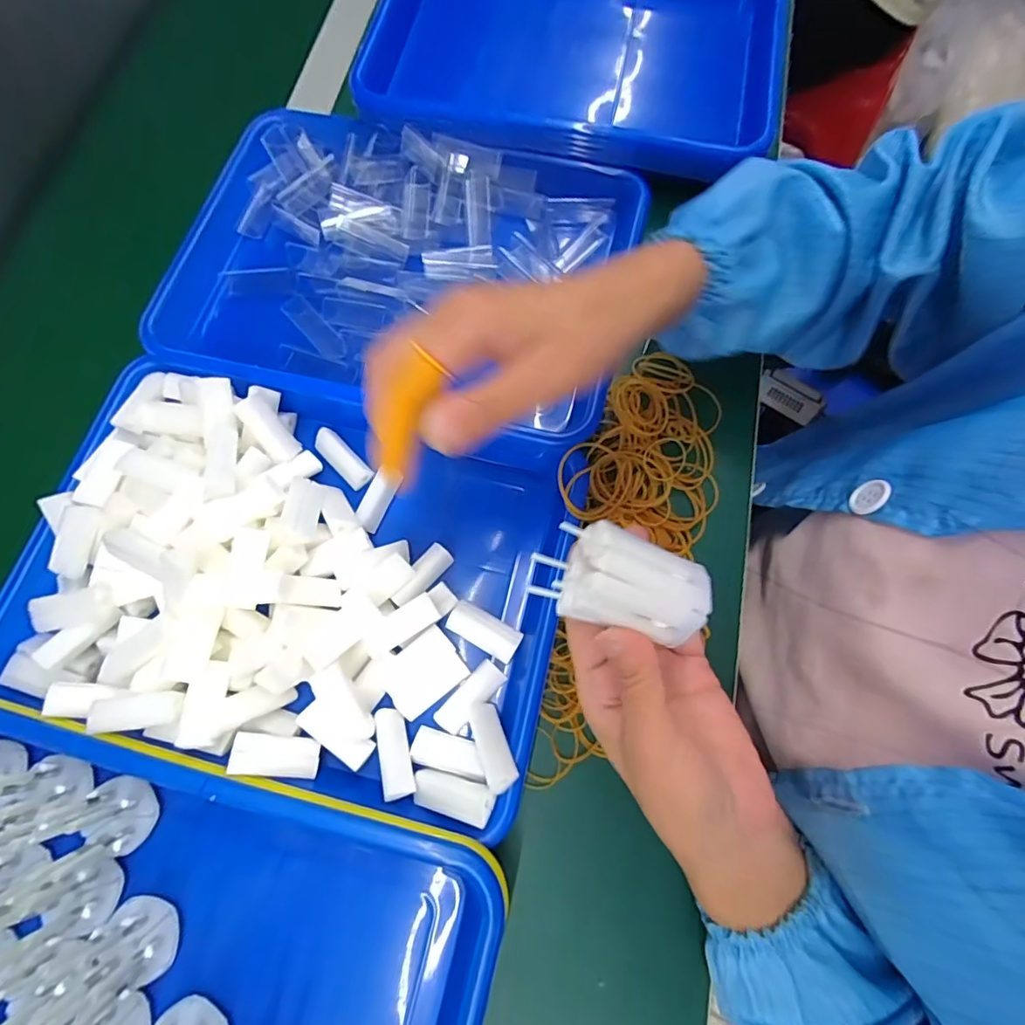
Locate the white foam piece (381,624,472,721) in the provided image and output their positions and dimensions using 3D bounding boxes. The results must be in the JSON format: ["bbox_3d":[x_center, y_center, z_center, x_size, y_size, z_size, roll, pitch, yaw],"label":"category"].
[{"bbox_3d":[-0.053,0.096,0.309,0.045,0.011,0.037,-36,76,-9],"label":"white foam piece"}]

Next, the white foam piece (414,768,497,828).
[{"bbox_3d":[-0.032,0.154,0.277,0.046,0.009,0.019,5,73,24],"label":"white foam piece"}]

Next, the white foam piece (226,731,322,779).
[{"bbox_3d":[-0.130,0.134,0.283,0.045,0.010,0.019,15,73,-16],"label":"white foam piece"}]

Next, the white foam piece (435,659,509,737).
[{"bbox_3d":[-0.025,0.109,0.304,0.045,0.009,0.018,-44,77,-10],"label":"white foam piece"}]

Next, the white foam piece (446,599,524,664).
[{"bbox_3d":[-0.017,0.073,0.317,0.045,0.009,0.021,28,76,9],"label":"white foam piece"}]

